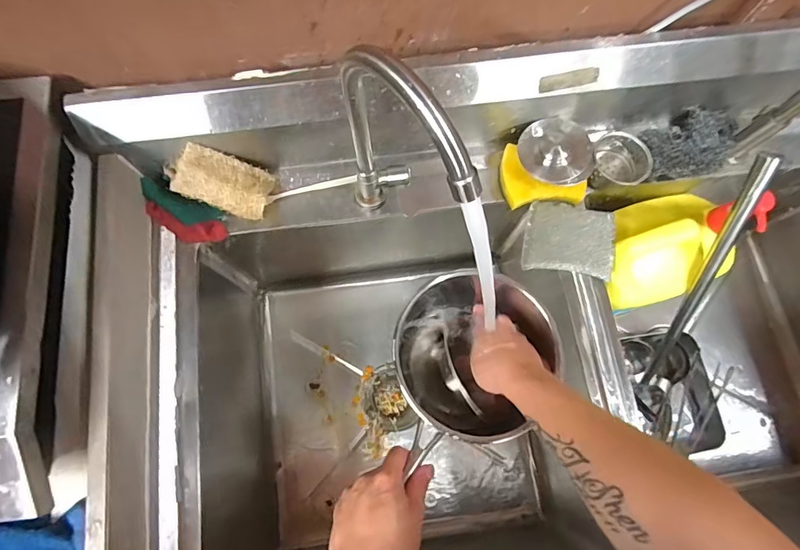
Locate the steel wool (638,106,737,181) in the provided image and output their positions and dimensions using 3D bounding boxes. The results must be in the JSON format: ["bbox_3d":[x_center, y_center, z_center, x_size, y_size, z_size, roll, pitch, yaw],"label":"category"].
[{"bbox_3d":[0.376,-0.170,0.581,0.133,0.025,0.084,-17,76,-5],"label":"steel wool"}]

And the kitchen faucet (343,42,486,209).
[{"bbox_3d":[0.003,-0.088,0.429,0.056,0.291,0.145,-24,77,-7],"label":"kitchen faucet"}]

